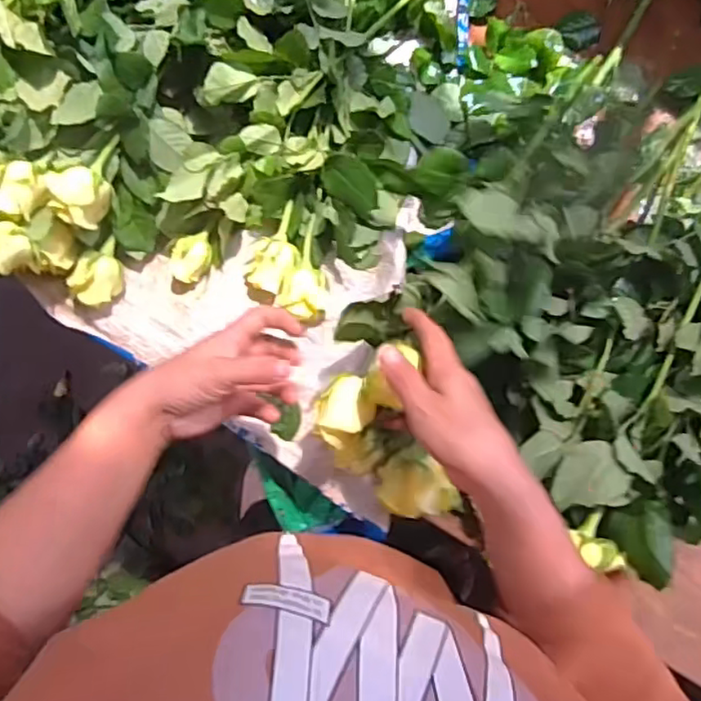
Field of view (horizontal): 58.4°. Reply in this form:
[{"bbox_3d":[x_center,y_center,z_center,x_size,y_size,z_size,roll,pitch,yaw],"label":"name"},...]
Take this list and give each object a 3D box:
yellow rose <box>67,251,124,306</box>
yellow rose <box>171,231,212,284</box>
[{"bbox_3d":[-0.226,-0.064,0.554,0.037,0.031,0.046,27,83,5],"label":"yellow rose"},{"bbox_3d":[-0.141,-0.083,0.562,0.044,0.028,0.030,-43,83,-5],"label":"yellow rose"}]

